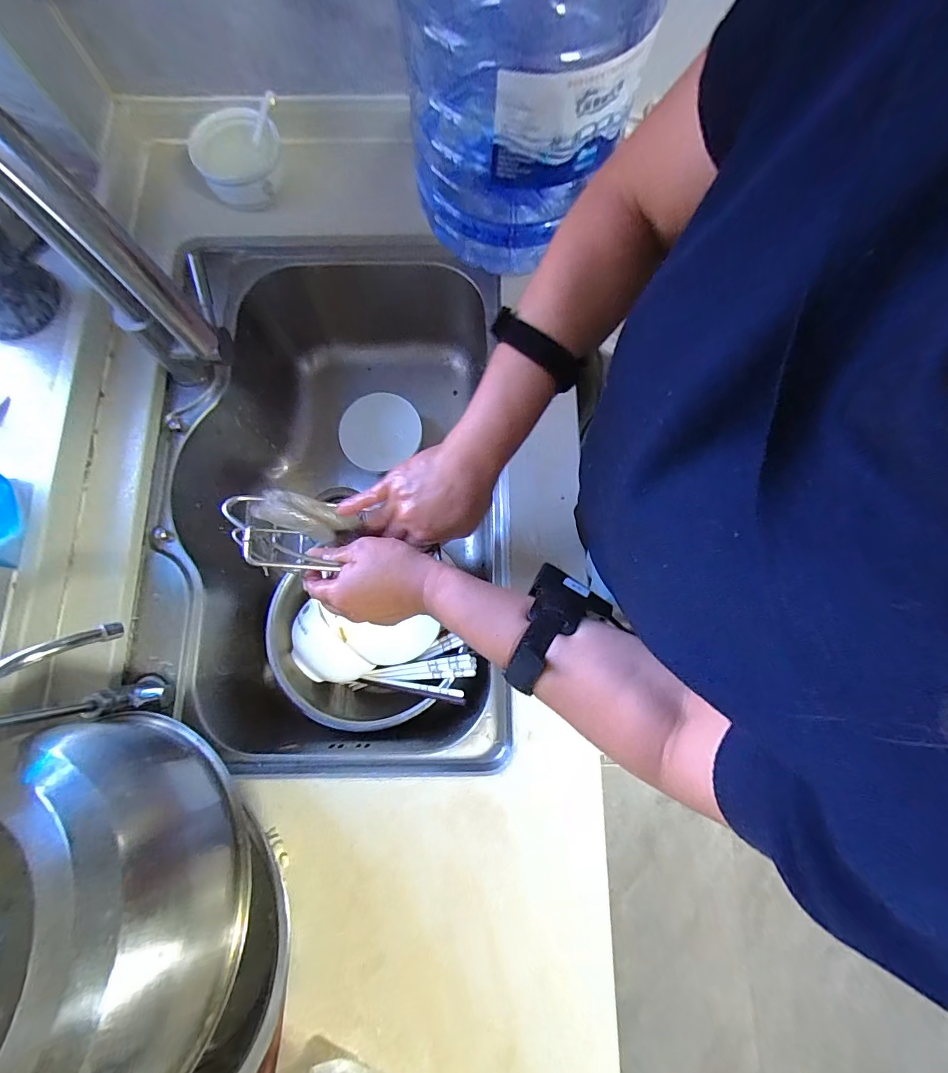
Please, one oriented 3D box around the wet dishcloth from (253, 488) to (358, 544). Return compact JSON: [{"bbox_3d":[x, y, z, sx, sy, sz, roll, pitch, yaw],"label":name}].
[{"bbox_3d":[-0.153,-0.018,0.416,0.086,0.027,0.032,17,76,-33],"label":"wet dishcloth"}]

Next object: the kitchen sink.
[{"bbox_3d":[-0.187,-0.050,0.670,0.427,0.230,0.682,-1,78,0],"label":"kitchen sink"}]

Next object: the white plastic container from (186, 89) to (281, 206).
[{"bbox_3d":[-0.303,-0.506,0.605,0.128,0.055,0.113,-28,79,-6],"label":"white plastic container"}]

